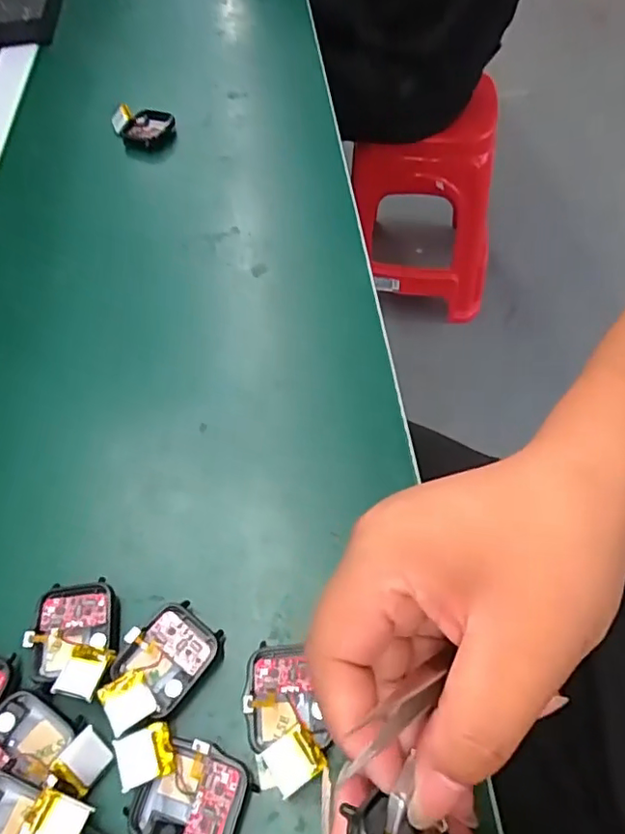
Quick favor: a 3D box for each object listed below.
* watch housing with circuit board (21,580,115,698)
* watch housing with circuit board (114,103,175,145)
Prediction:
[{"bbox_3d":[-0.111,0.102,0.262,0.038,0.011,0.052,-6,56,-4],"label":"watch housing with circuit board"},{"bbox_3d":[-0.152,-0.265,0.510,0.050,0.016,0.050,0,56,0],"label":"watch housing with circuit board"}]

